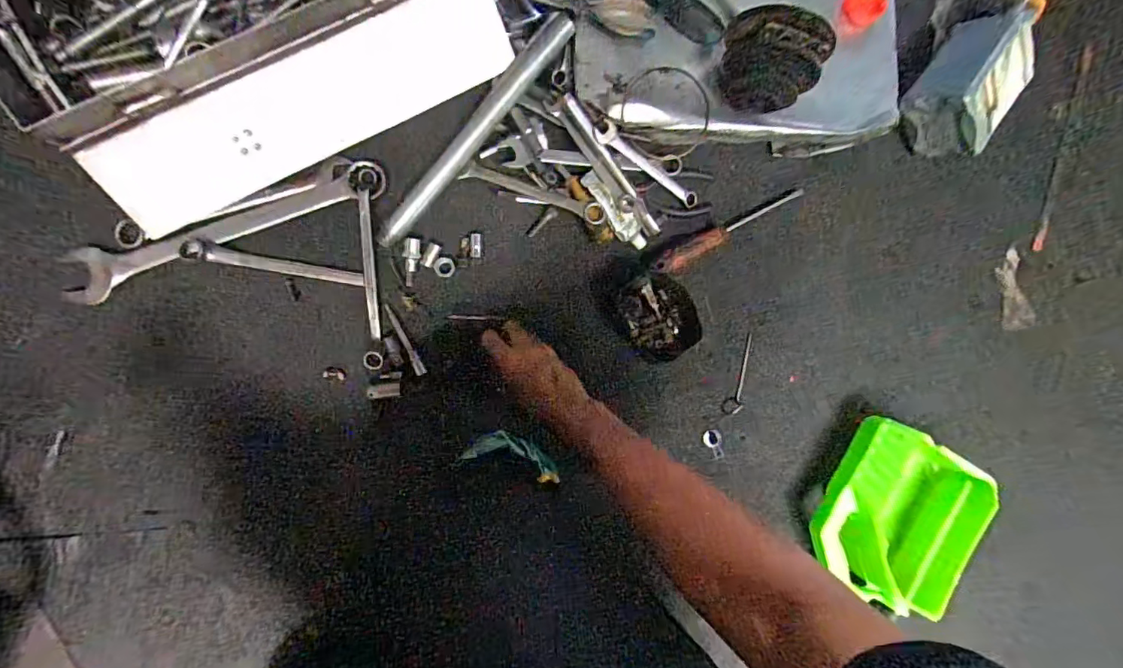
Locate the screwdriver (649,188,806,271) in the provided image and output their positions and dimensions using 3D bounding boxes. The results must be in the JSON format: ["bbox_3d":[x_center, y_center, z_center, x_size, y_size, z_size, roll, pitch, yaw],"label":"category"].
[{"bbox_3d":[0.208,-0.126,0.624,0.214,0.028,0.029,-27,92,-6],"label":"screwdriver"}]

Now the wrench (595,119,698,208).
[{"bbox_3d":[0.107,-0.202,0.606,0.155,0.014,0.022,30,86,-22],"label":"wrench"}]

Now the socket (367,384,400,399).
[{"bbox_3d":[-0.203,0.065,0.572,0.036,0.015,0.014,-6,90,-6],"label":"socket"}]

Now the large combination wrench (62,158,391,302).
[{"bbox_3d":[-0.382,-0.117,0.561,0.367,0.020,0.047,-22,92,-6],"label":"large combination wrench"}]

